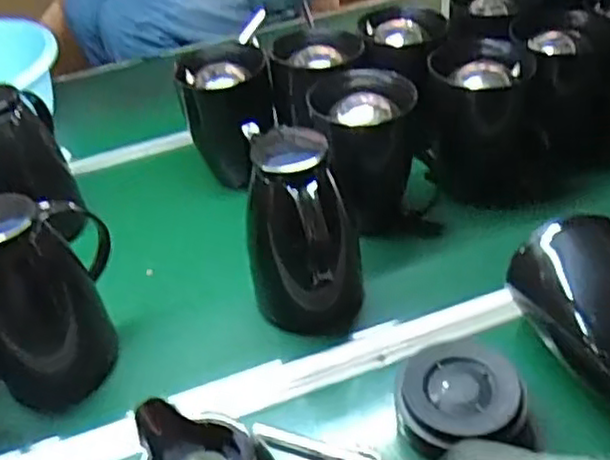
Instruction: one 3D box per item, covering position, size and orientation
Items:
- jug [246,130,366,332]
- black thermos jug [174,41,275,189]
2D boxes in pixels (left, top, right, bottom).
[{"bbox_3d":[-0.004,0.008,0.758,0.120,0.209,0.155,-7,40,1],"label":"jug"},{"bbox_3d":[-0.104,-0.149,0.985,0.124,0.192,0.115,-12,40,-5],"label":"black thermos jug"}]

